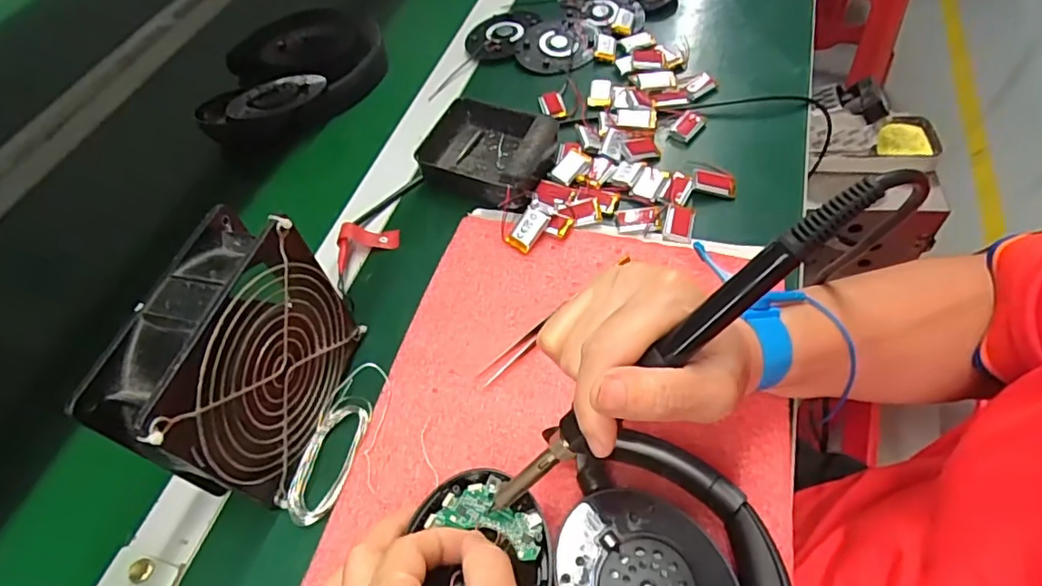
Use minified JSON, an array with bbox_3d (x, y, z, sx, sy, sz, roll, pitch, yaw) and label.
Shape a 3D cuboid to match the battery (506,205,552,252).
[{"bbox_3d":[0.005,-0.046,0.404,0.019,0.006,0.033,32,90,21],"label":"battery"}]

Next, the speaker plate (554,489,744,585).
[{"bbox_3d":[0.057,0.126,0.248,0.085,0.007,0.065,26,62,24],"label":"speaker plate"}]

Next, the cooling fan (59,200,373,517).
[{"bbox_3d":[-0.146,0.037,0.302,0.047,0.113,0.124,8,56,13],"label":"cooling fan"}]

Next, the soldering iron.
[{"bbox_3d":[0.058,0.031,0.227,0.212,0.016,0.018,-47,50,24],"label":"soldering iron"}]

